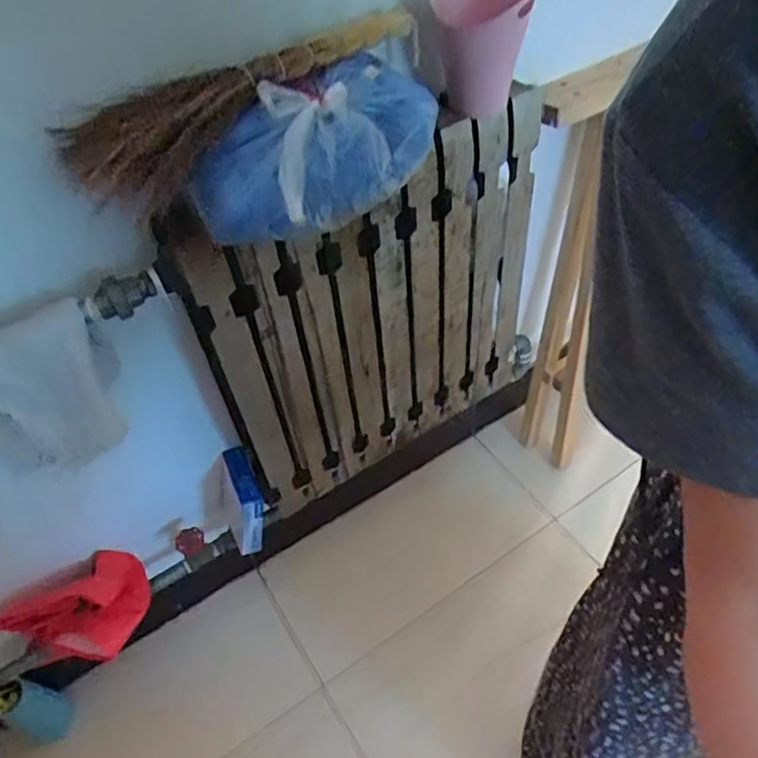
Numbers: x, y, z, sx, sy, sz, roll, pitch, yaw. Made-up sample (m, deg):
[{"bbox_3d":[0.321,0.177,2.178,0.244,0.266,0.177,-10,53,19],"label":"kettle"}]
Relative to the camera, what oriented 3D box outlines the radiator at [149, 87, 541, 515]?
[{"bbox_3d":[0.034,-0.082,0.995,0.573,0.648,0.076,-29,53,-19],"label":"radiator"}]

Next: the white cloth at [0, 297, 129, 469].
[{"bbox_3d":[-0.378,0.023,0.739,0.152,0.217,0.035,-30,54,-20],"label":"white cloth"}]

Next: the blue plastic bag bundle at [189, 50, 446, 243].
[{"bbox_3d":[-0.069,-0.251,0.693,0.290,0.098,0.133,-37,57,-24],"label":"blue plastic bag bundle"}]

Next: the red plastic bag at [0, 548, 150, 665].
[{"bbox_3d":[-0.474,0.384,1.023,0.218,0.099,0.163,-33,55,-21],"label":"red plastic bag"}]

